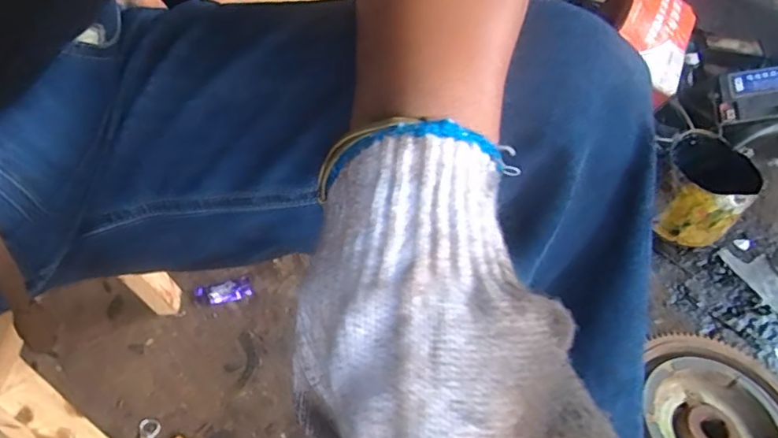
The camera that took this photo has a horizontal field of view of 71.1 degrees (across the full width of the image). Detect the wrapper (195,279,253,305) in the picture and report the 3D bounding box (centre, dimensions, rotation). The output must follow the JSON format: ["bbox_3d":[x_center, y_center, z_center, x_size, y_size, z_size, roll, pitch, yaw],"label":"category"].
[{"bbox_3d":[-0.211,0.095,0.700,0.065,0.009,0.026,-12,51,-18],"label":"wrapper"}]

